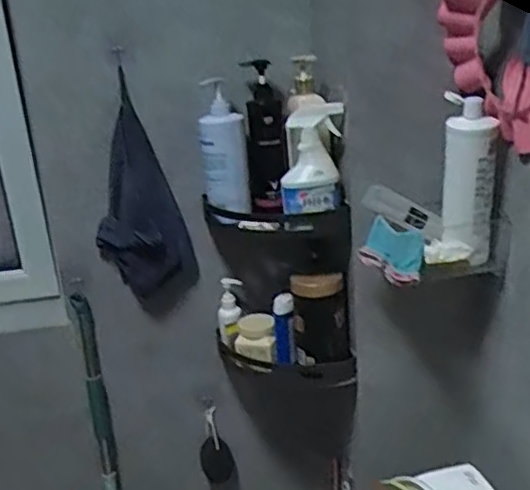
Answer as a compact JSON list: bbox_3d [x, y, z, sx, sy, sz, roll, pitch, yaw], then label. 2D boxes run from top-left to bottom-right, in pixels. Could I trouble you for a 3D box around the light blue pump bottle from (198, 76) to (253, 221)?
[{"bbox_3d":[-0.067,-0.158,1.126,0.076,0.232,0.060,-5,18,-3],"label":"light blue pump bottle"}]

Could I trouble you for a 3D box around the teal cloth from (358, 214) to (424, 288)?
[{"bbox_3d":[0.191,0.009,1.010,0.048,0.077,0.112,-13,20,-24],"label":"teal cloth"}]

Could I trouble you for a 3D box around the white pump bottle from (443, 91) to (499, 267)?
[{"bbox_3d":[0.298,-0.094,0.981,0.069,0.230,0.049,-1,19,11],"label":"white pump bottle"}]

